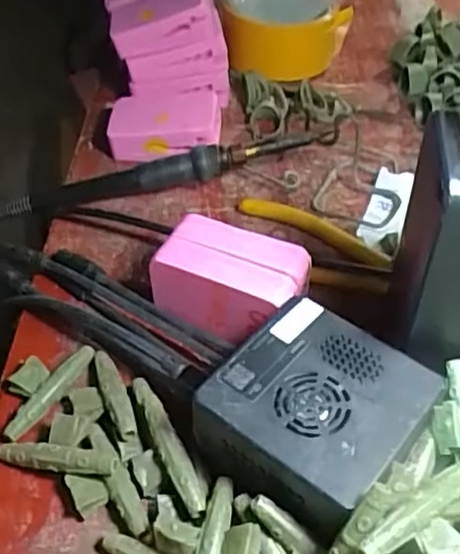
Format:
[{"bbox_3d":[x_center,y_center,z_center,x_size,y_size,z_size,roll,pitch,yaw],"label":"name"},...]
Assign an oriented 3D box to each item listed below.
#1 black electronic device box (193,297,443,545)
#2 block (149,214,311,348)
[{"bbox_3d":[0.034,0.057,0.269,0.075,0.037,0.078,29,53,27],"label":"black electronic device box"},{"bbox_3d":[0.001,0.001,0.324,0.070,0.038,0.041,18,49,19],"label":"block"}]

